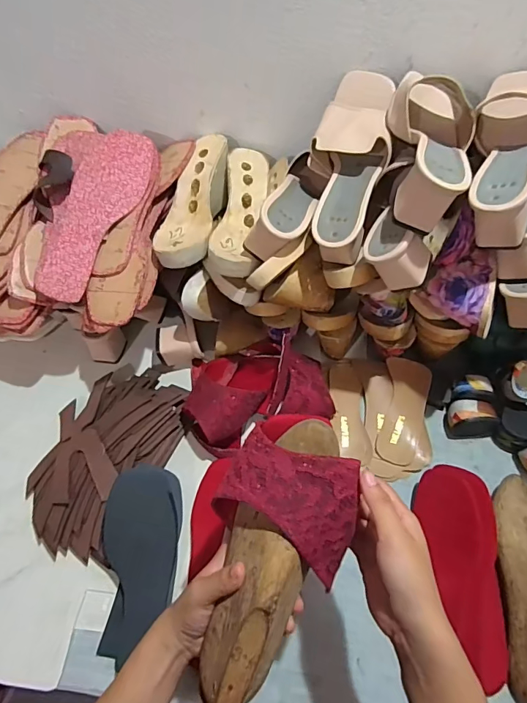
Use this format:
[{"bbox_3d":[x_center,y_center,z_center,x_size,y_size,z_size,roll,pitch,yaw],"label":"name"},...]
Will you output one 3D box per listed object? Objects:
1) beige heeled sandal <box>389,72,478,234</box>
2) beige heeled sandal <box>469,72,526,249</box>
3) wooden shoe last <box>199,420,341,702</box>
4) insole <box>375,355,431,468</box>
[{"bbox_3d":[0.175,-0.231,0.463,0.089,0.072,0.202,15,59,11],"label":"beige heeled sandal"},{"bbox_3d":[0.274,-0.220,0.480,0.085,0.073,0.232,19,60,13],"label":"beige heeled sandal"},{"bbox_3d":[0.001,0.162,0.346,0.065,0.065,0.225,17,75,12],"label":"wooden shoe last"},{"bbox_3d":[0.202,0.085,0.627,0.060,0.013,0.152,6,72,20],"label":"insole"}]

